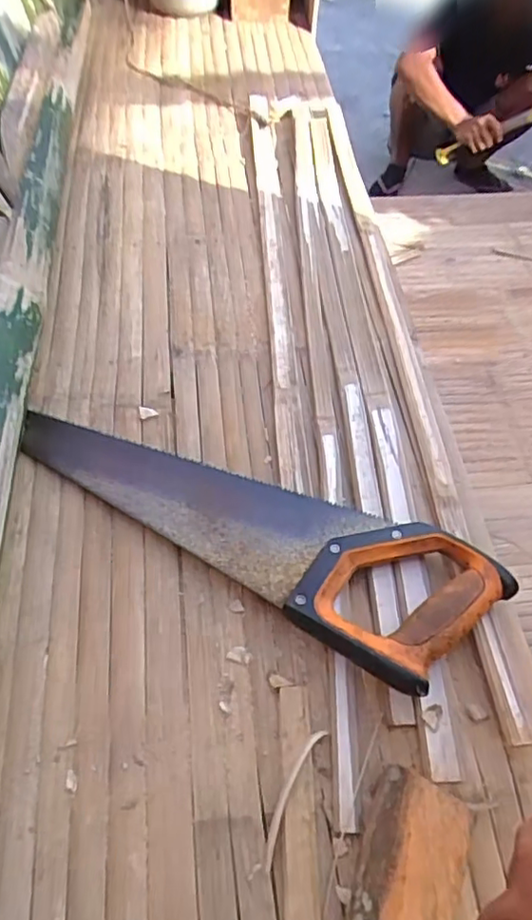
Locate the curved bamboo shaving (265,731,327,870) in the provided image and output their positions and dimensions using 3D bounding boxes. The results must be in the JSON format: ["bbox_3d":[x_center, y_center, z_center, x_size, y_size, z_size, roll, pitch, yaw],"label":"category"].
[{"bbox_3d":[0.019,0.235,0.430,0.014,0.009,0.096,25,60,17],"label":"curved bamboo shaving"}]

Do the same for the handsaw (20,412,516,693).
[{"bbox_3d":[-0.027,0.045,0.543,0.442,0.033,0.127,26,61,18],"label":"handsaw"}]

